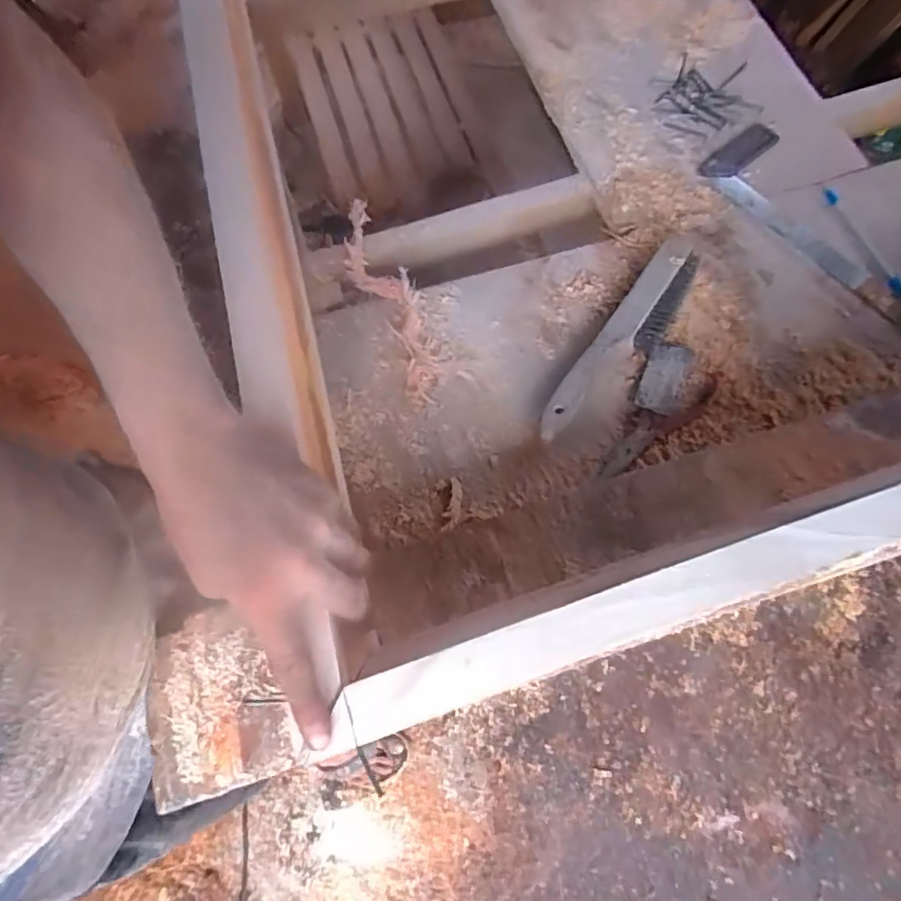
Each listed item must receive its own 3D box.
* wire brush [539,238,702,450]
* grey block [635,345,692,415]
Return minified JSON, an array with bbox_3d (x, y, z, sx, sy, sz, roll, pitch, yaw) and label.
[{"bbox_3d":[0.161,-0.096,0.478,0.054,0.034,0.234,34,73,11],"label":"wire brush"},{"bbox_3d":[0.190,-0.065,0.472,0.035,0.007,0.072,23,72,8],"label":"grey block"}]

